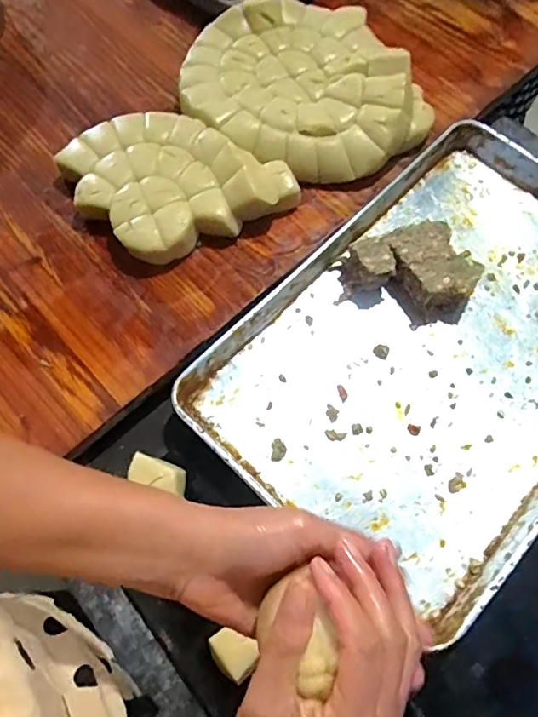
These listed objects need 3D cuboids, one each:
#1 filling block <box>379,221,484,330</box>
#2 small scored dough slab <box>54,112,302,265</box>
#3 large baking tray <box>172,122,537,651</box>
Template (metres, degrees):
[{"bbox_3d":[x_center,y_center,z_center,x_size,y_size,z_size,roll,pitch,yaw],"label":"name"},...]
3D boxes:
[{"bbox_3d":[0.212,-0.115,0.678,0.096,0.054,0.124,-25,73,-10],"label":"filling block"},{"bbox_3d":[-0.127,-0.248,0.690,0.258,0.055,0.228,-29,72,-10],"label":"small scored dough slab"},{"bbox_3d":[0.227,-0.023,0.649,0.401,0.053,0.600,42,75,13],"label":"large baking tray"}]

